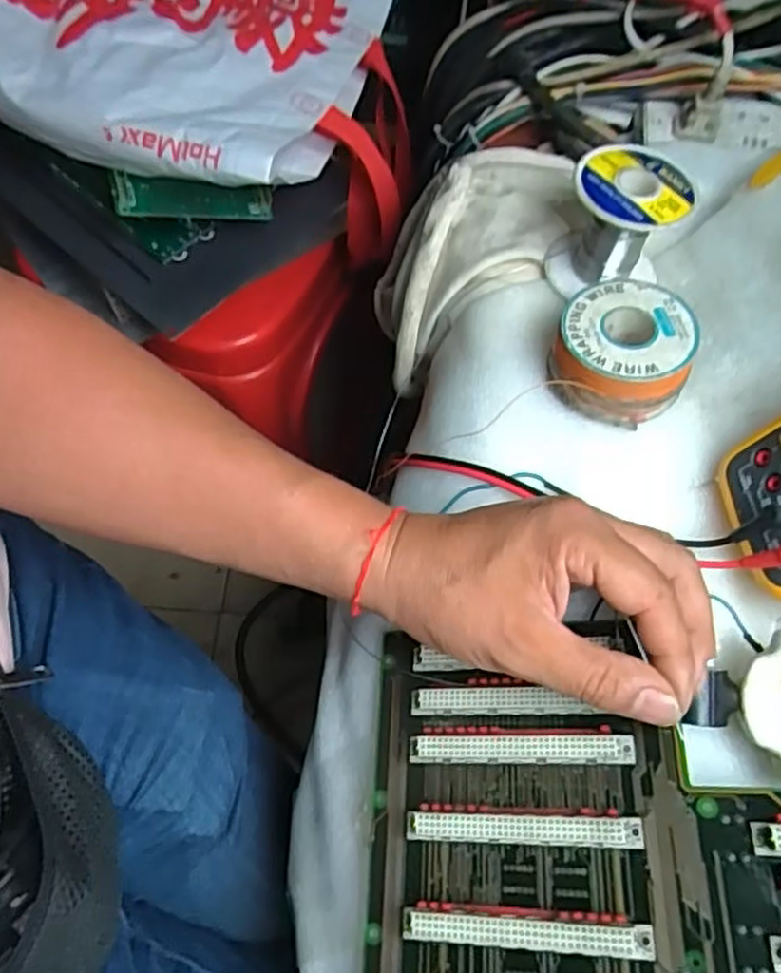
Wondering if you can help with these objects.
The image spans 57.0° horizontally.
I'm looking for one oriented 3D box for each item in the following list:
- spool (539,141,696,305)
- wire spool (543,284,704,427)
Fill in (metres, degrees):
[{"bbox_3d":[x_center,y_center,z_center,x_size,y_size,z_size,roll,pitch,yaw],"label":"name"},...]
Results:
[{"bbox_3d":[0.130,-0.149,0.403,0.062,0.056,0.067,1,67,-3],"label":"spool"},{"bbox_3d":[0.121,-0.072,0.378,0.066,0.038,0.069,20,67,6],"label":"wire spool"}]

